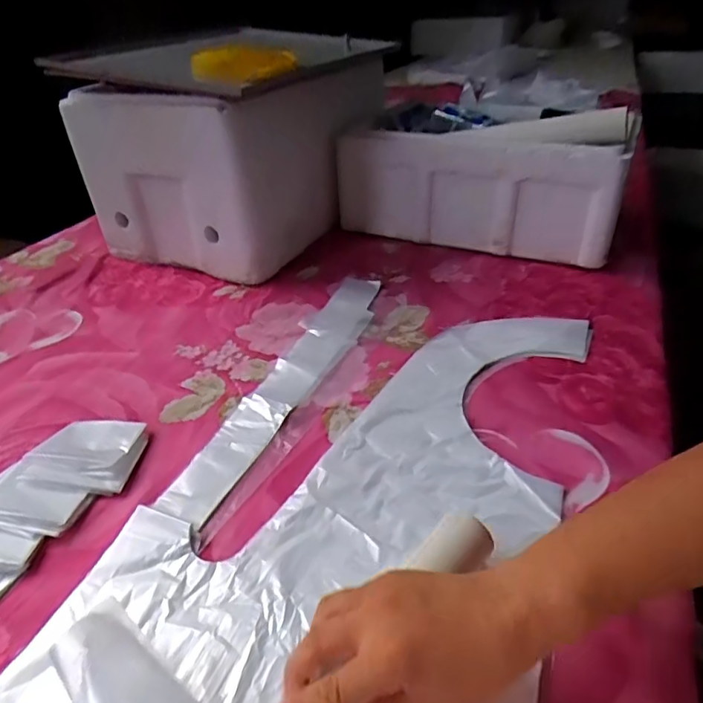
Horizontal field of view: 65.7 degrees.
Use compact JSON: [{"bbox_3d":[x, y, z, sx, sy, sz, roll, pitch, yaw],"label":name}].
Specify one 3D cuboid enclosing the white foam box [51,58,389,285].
[{"bbox_3d":[-0.195,-0.258,0.789,0.286,0.240,0.234,18,40,26],"label":"white foam box"}]

